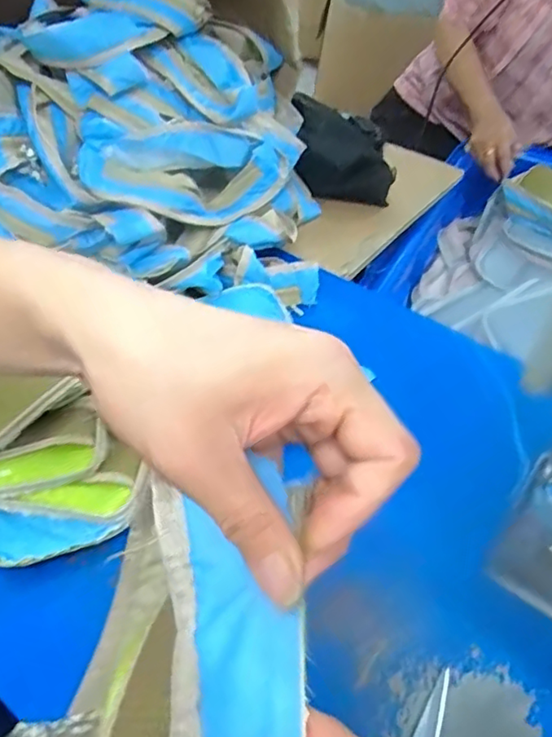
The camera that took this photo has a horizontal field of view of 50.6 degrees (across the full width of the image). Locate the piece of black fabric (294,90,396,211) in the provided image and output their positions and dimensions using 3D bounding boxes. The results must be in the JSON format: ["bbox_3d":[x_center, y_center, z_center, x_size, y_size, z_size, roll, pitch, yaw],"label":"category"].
[{"bbox_3d":[0.104,-0.349,0.929,0.150,0.079,0.204,-1,49,-1],"label":"piece of black fabric"}]

